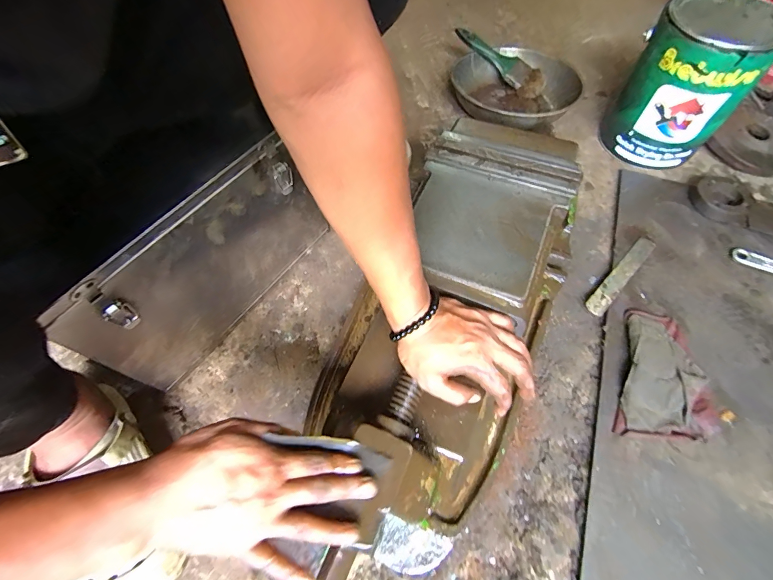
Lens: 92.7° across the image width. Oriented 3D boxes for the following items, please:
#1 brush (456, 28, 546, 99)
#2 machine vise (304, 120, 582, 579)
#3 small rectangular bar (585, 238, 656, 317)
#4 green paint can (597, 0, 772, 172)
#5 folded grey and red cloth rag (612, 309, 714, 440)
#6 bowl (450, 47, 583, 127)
[{"bbox_3d":[0.235,-0.470,0.760,0.204,0.032,0.052,39,66,1],"label":"brush"},{"bbox_3d":[0.079,-0.015,0.451,0.225,0.134,0.510,20,71,15],"label":"machine vise"},{"bbox_3d":[0.342,-0.023,0.538,0.161,0.011,0.026,-41,66,-21],"label":"small rectangular bar"},{"bbox_3d":[0.470,-0.324,0.595,0.163,0.207,0.152,29,63,18],"label":"green paint can"},{"bbox_3d":[0.346,0.108,0.459,0.101,0.028,0.170,19,60,12],"label":"folded grey and red cloth rag"},{"bbox_3d":[0.253,-0.391,0.737,0.238,0.082,0.247,0,58,1],"label":"bowl"}]

